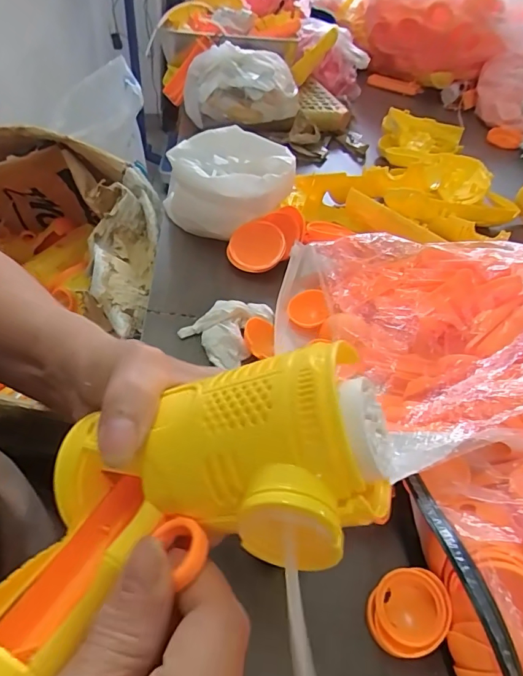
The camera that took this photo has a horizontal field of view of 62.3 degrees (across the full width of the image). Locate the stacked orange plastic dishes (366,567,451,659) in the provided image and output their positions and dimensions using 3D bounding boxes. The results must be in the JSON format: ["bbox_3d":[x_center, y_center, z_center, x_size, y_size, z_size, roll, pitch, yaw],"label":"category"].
[{"bbox_3d":[0.079,0.147,0.232,0.037,0.012,0.042,20,51,35],"label":"stacked orange plastic dishes"}]

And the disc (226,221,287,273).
[{"bbox_3d":[-0.005,-0.092,0.438,0.058,0.008,0.053,-5,65,10],"label":"disc"}]

